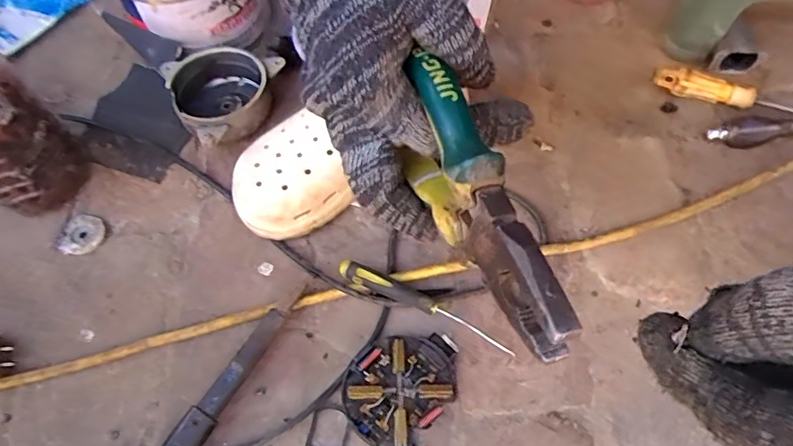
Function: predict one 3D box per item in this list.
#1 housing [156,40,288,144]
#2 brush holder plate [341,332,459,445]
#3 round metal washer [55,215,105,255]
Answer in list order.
[{"bbox_3d":[-0.174,-0.140,0.563,0.118,0.043,0.128,-32,64,-15],"label":"housing"},{"bbox_3d":[0.003,0.128,0.427,0.077,0.019,0.098,29,65,18],"label":"brush holder plate"},{"bbox_3d":[-0.302,0.012,0.512,0.038,0.009,0.041,19,65,13],"label":"round metal washer"}]

